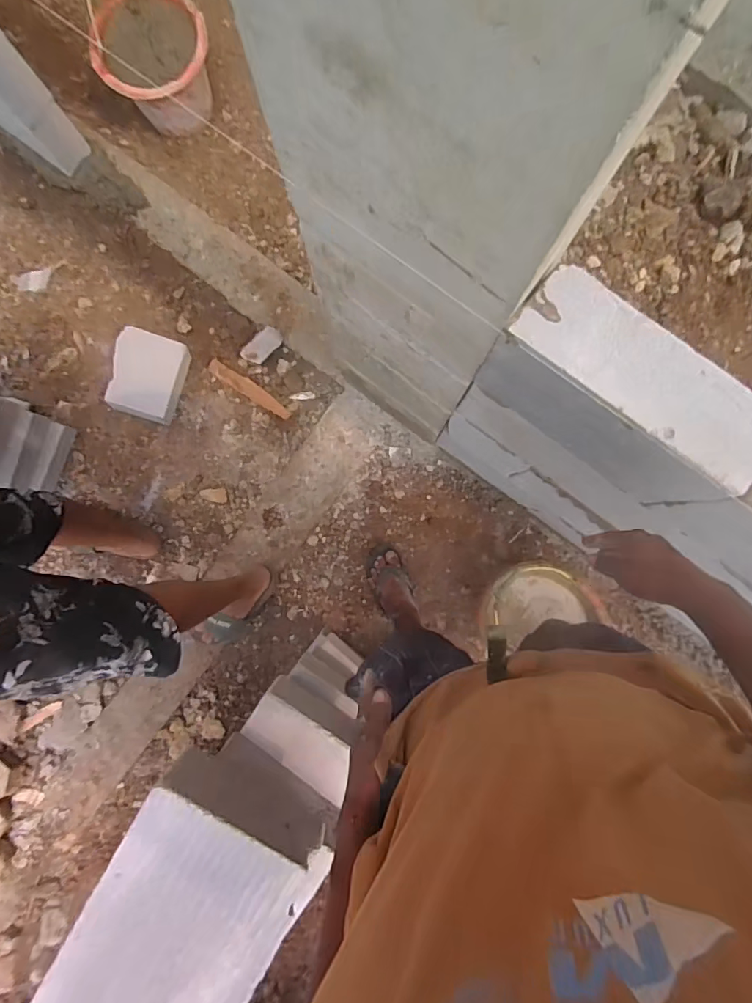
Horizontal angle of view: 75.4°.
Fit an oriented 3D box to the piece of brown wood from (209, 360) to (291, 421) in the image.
[{"bbox_3d":[-0.352,-0.314,1.364,0.261,0.015,0.039,33,86,3],"label":"piece of brown wood"}]

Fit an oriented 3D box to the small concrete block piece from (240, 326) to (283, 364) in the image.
[{"bbox_3d":[-0.313,-0.427,1.344,0.114,0.041,0.063,-45,87,-1],"label":"small concrete block piece"}]

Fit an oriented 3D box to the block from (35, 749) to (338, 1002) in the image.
[{"bbox_3d":[-0.291,0.599,0.548,0.202,0.104,0.600,31,86,3],"label":"block"}]

